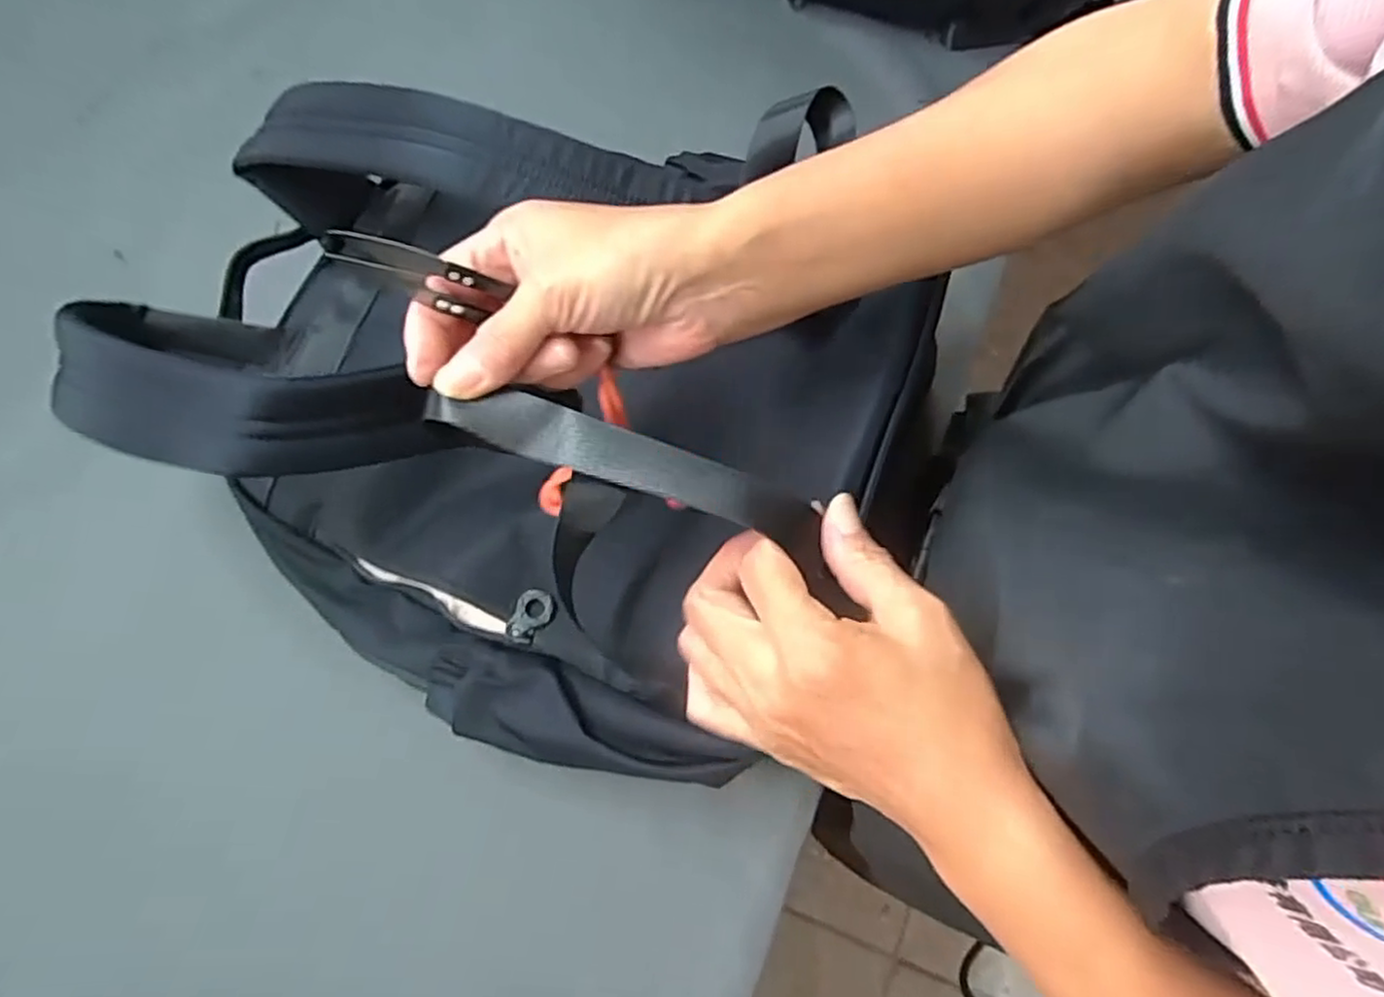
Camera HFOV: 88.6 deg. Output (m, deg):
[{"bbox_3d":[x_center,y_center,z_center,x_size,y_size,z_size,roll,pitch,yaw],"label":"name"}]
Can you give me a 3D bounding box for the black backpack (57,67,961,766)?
[{"bbox_3d":[-0.108,-0.045,0.355,0.359,0.169,0.246,26,65,14],"label":"black backpack"}]

